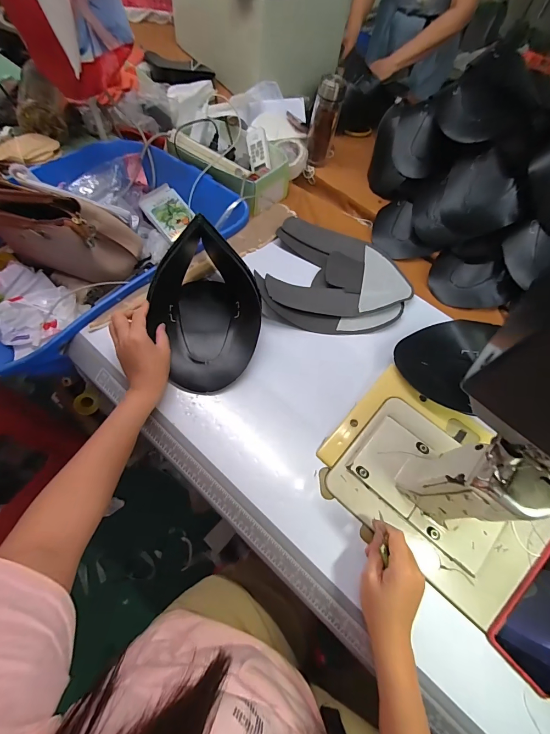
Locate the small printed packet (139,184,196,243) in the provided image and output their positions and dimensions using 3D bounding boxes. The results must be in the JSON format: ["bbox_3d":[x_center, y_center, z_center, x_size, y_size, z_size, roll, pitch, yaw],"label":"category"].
[{"bbox_3d":[-0.262,-0.382,0.849,0.097,0.008,0.126,-42,90,-13],"label":"small printed packet"}]

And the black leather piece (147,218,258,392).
[{"bbox_3d":[-0.106,-0.097,0.530,0.158,0.103,0.241,-10,62,-8],"label":"black leather piece"}]

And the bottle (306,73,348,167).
[{"bbox_3d":[0.132,-0.657,0.930,0.072,0.197,0.072,10,59,0],"label":"bottle"}]

